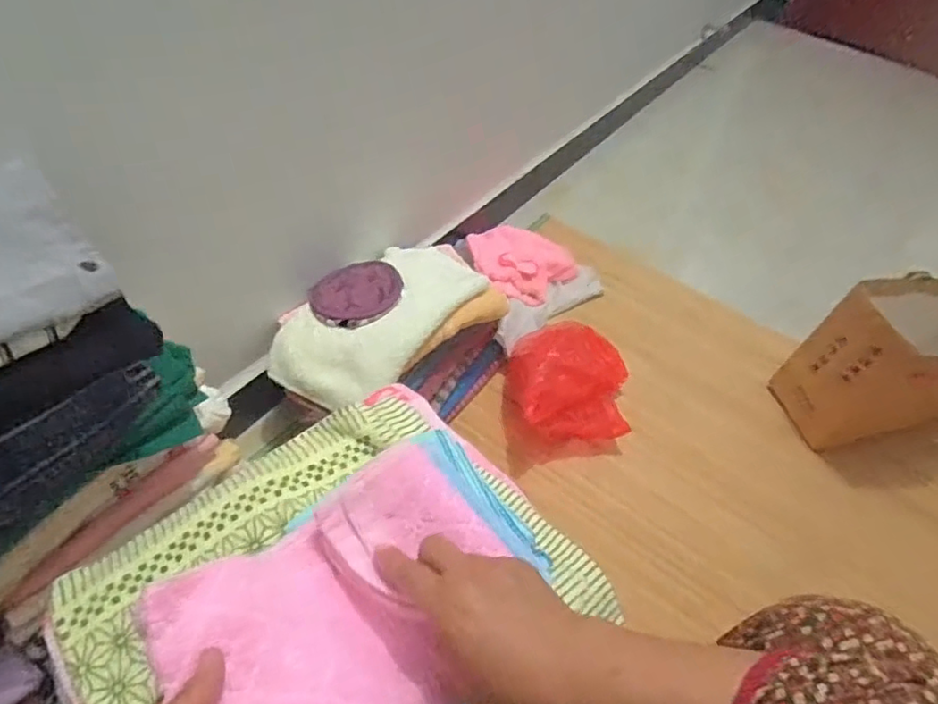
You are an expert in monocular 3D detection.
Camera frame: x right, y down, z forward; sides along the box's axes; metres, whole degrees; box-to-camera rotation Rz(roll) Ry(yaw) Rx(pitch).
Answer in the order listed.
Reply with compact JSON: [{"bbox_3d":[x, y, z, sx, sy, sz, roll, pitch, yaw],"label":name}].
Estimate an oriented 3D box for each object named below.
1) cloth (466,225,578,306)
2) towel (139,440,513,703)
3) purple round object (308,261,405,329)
[{"bbox_3d":[0.115,-0.165,1.177,0.215,0.068,0.185,-5,52,-12],"label":"cloth"},{"bbox_3d":[-0.068,0.160,0.372,0.212,0.098,0.151,-33,60,-27],"label":"towel"},{"bbox_3d":[-0.170,-0.088,0.884,0.133,0.033,0.139,2,50,-3],"label":"purple round object"}]

